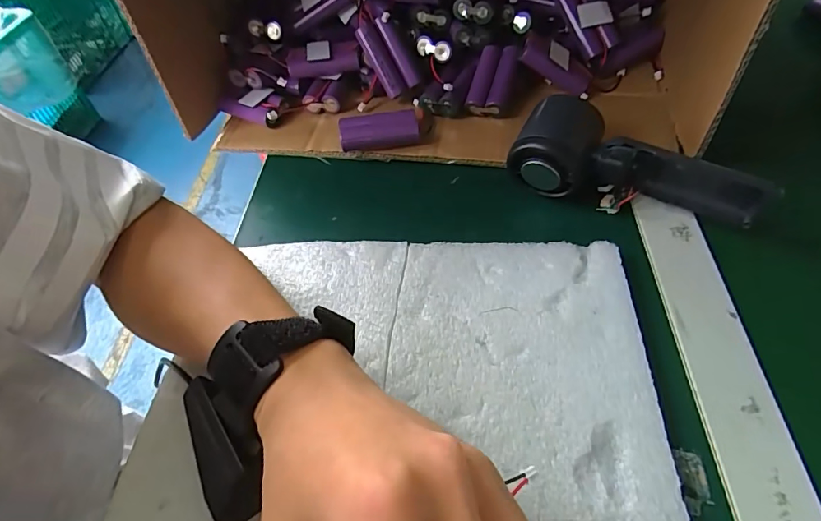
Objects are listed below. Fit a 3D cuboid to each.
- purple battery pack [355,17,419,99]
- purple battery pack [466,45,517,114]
[{"bbox_3d":[-0.021,-0.185,0.415,0.032,0.021,0.067,-37,103,-23],"label":"purple battery pack"},{"bbox_3d":[0.073,-0.162,0.408,0.032,0.014,0.066,13,73,14],"label":"purple battery pack"}]

